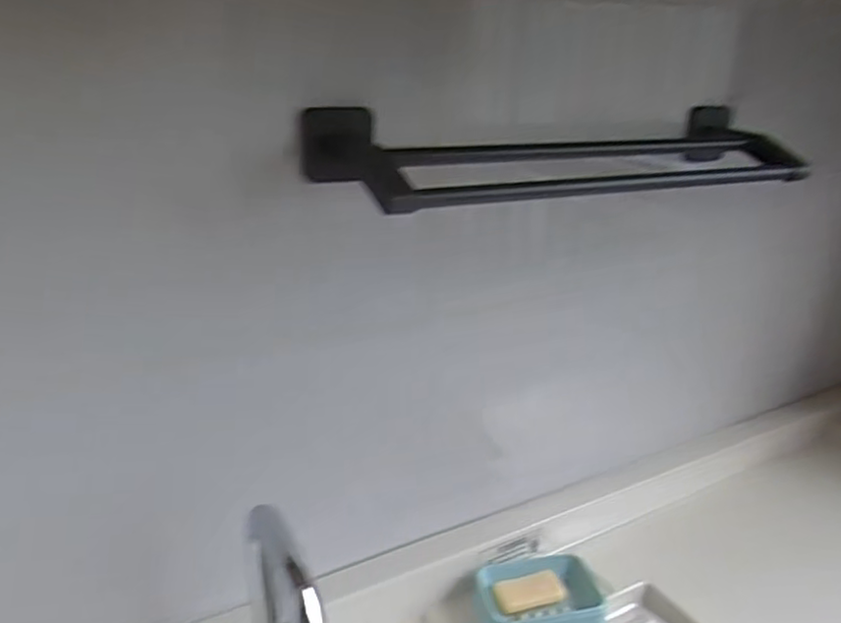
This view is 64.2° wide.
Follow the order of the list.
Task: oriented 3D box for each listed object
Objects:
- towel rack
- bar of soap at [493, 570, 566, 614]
[{"bbox_3d":[0.141,-0.138,0.589,0.461,0.070,0.133,-10,26,-25],"label":"towel rack"},{"bbox_3d":[0.117,0.299,0.718,0.075,0.013,0.037,-4,24,-13],"label":"bar of soap"}]

